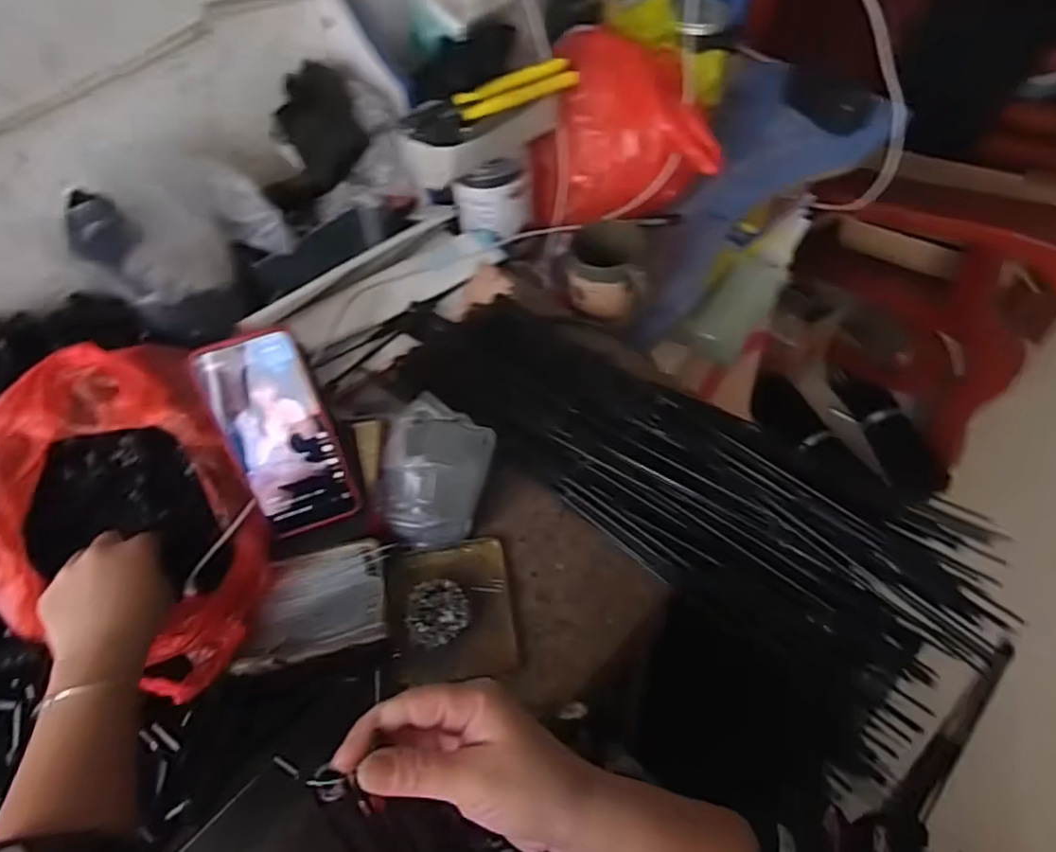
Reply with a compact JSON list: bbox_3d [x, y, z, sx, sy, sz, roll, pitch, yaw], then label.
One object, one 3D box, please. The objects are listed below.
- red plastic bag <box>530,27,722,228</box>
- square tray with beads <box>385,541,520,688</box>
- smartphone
[{"bbox_3d":[0.113,-0.362,0.801,0.213,0.185,0.171,-1,57,4],"label":"red plastic bag"},{"bbox_3d":[-0.066,0.151,0.532,0.102,0.021,0.113,-11,56,-2],"label":"square tray with beads"},{"bbox_3d":[-0.193,0.009,0.504,0.076,0.165,0.018,-20,22,-8],"label":"smartphone"}]

